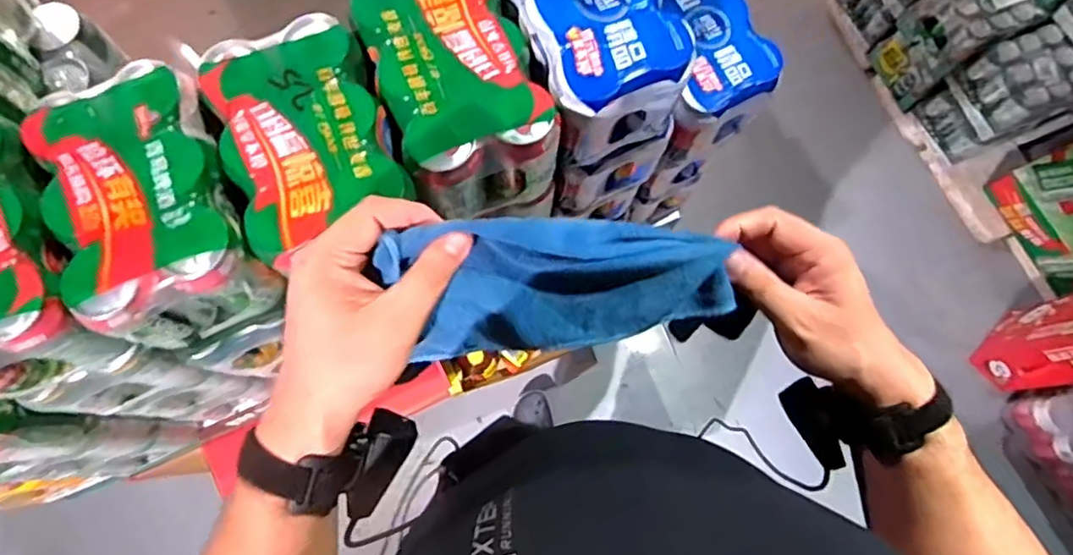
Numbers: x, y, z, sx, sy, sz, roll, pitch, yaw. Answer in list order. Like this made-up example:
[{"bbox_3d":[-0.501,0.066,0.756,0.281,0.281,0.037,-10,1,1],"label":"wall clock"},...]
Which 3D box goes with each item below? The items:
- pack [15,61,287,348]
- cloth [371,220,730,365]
[{"bbox_3d":[-0.303,-0.051,0.508,0.134,0.107,0.196,-27,77,-9],"label":"pack"},{"bbox_3d":[0.018,0.010,0.414,0.228,0.104,0.021,-1,30,-9],"label":"cloth"}]

